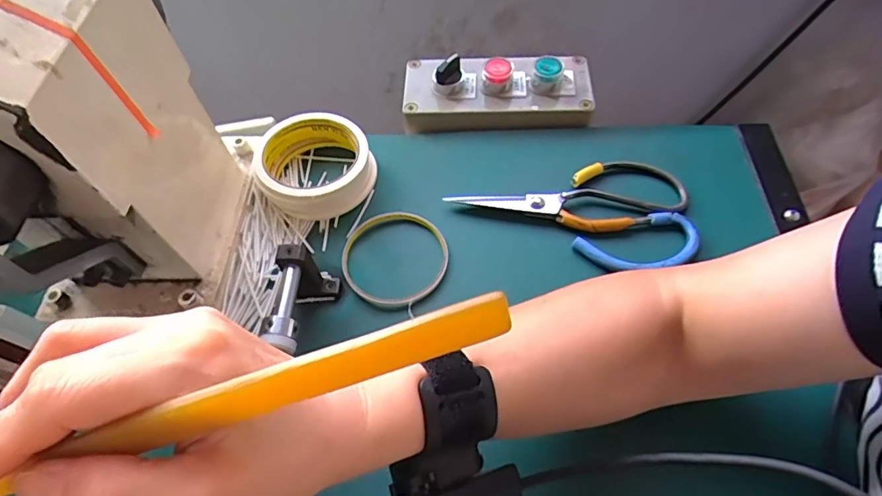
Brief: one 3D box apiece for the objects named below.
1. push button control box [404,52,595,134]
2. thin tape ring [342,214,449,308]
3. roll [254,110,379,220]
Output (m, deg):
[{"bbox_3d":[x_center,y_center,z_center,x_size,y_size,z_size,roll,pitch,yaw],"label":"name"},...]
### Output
[{"bbox_3d":[0.052,-0.150,0.467,0.170,0.048,0.074,3,59,5],"label":"push button control box"},{"bbox_3d":[-0.036,0.006,0.392,0.082,0.006,0.084,-1,58,2],"label":"thin tape ring"},{"bbox_3d":[-0.106,-0.071,0.424,0.093,0.032,0.093,-1,58,2],"label":"roll"}]

